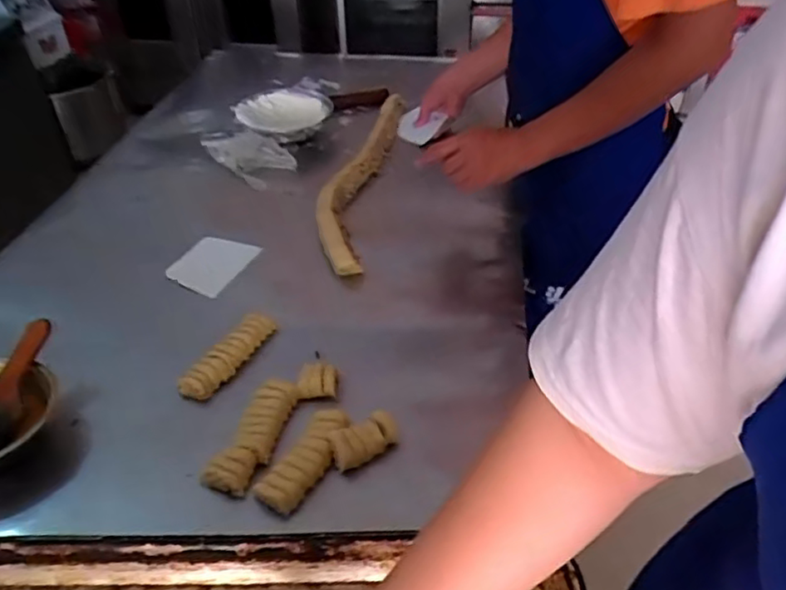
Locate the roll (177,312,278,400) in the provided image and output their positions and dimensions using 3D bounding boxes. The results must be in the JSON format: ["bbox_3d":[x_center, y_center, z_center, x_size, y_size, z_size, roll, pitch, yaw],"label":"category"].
[{"bbox_3d":[-0.205,0.076,0.802,0.045,0.031,0.153,18,41,24],"label":"roll"}]

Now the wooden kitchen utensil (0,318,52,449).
[{"bbox_3d":[-0.430,0.097,0.713,0.068,0.015,0.151,8,61,13],"label":"wooden kitchen utensil"}]

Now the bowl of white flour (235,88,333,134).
[{"bbox_3d":[-0.218,-0.370,1.289,0.192,0.042,0.160,-18,41,-18],"label":"bowl of white flour"}]

